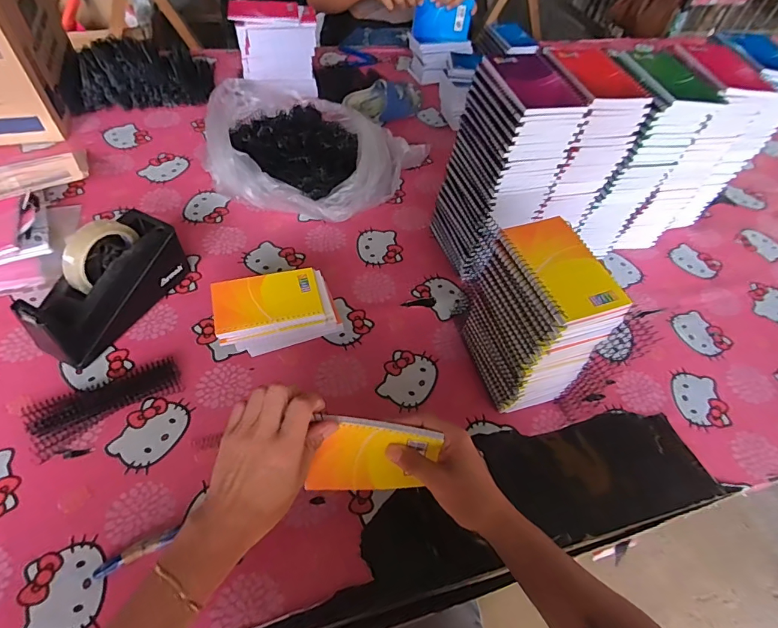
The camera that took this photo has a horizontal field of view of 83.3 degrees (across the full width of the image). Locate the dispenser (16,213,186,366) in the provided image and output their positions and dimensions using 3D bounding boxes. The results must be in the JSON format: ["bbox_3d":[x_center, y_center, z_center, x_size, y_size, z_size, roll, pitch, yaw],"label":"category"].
[{"bbox_3d":[-0.362,-0.041,0.564,0.072,0.118,0.198,25,55,13],"label":"dispenser"}]

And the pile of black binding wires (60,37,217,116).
[{"bbox_3d":[-0.514,-0.509,0.906,0.282,0.080,0.173,-15,56,-15],"label":"pile of black binding wires"}]

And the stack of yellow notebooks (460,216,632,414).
[{"bbox_3d":[0.168,0.010,0.526,0.085,0.204,0.134,-13,56,-15],"label":"stack of yellow notebooks"}]

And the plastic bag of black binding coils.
[{"bbox_3d":[-0.161,-0.293,0.780,0.331,0.101,0.294,40,59,21],"label":"plastic bag of black binding coils"}]

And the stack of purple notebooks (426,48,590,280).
[{"bbox_3d":[0.155,-0.189,0.624,0.109,0.279,0.123,-12,56,-13],"label":"stack of purple notebooks"}]

